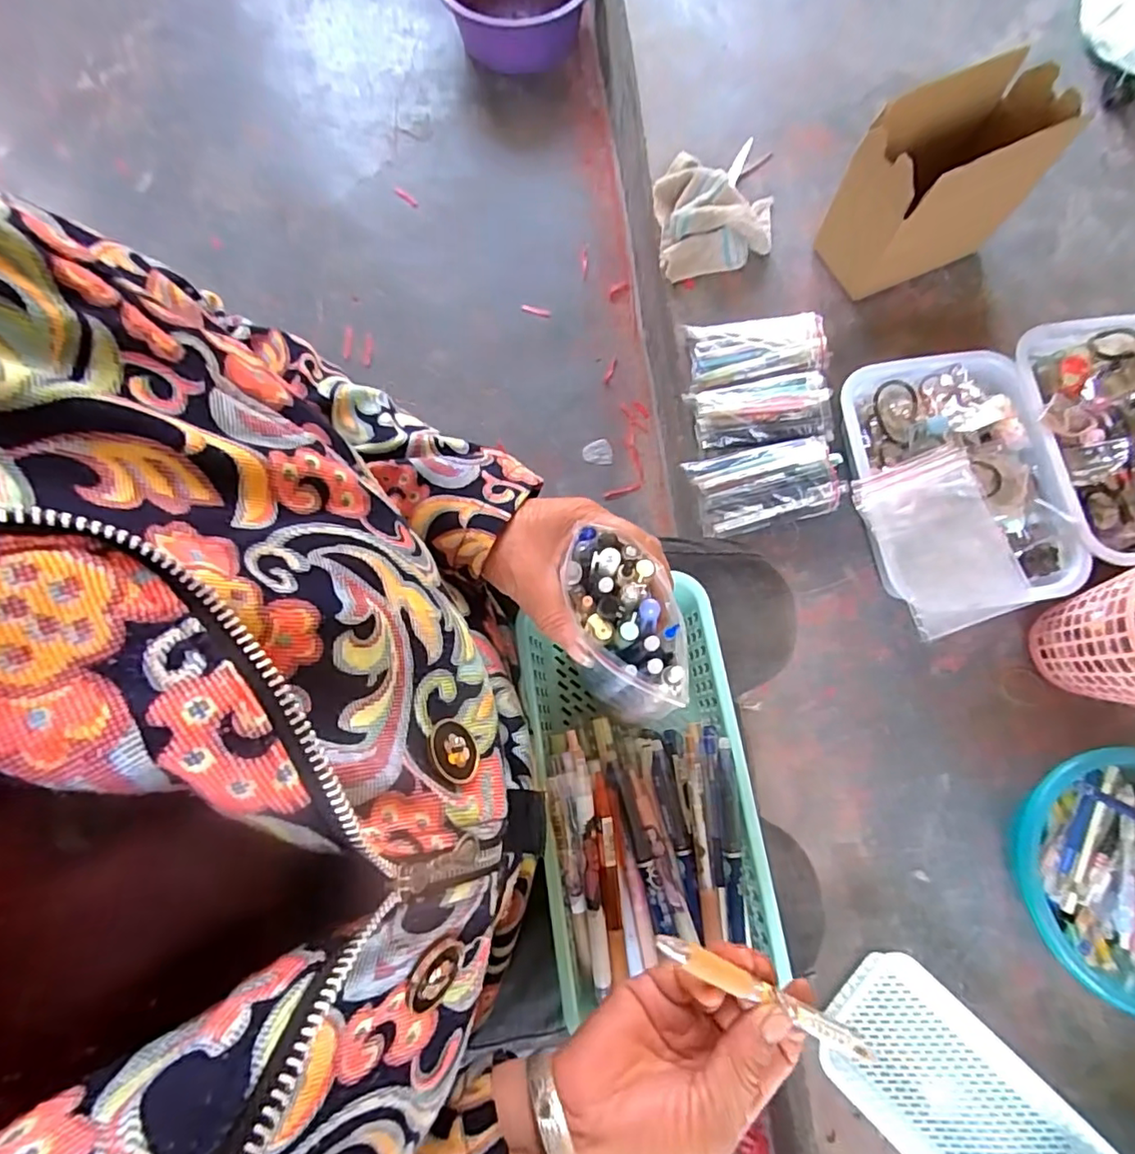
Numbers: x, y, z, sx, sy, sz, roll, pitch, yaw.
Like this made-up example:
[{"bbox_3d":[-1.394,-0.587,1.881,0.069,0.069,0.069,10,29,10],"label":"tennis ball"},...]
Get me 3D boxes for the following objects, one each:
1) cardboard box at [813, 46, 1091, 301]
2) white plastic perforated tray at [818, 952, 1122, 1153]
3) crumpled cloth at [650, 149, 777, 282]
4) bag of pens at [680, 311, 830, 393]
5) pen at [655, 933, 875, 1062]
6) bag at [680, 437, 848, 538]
[{"bbox_3d":[0.426,-0.449,0.664,0.208,0.184,0.088,-22,74,-6],"label":"cardboard box"},{"bbox_3d":[0.366,0.493,0.539,0.271,0.039,0.140,42,78,13],"label":"white plastic perforated tray"},{"bbox_3d":[0.201,-0.488,0.777,0.155,0.053,0.166,-2,73,1],"label":"crumpled cloth"},{"bbox_3d":[0.231,-0.281,0.714,0.157,0.032,0.091,-5,73,-1],"label":"bag of pens"},{"bbox_3d":[0.089,0.187,0.257,0.124,0.007,0.011,33,75,-12],"label":"pen"},{"bbox_3d":[0.229,-0.105,0.669,0.156,0.047,0.089,-9,73,-2],"label":"bag"}]

